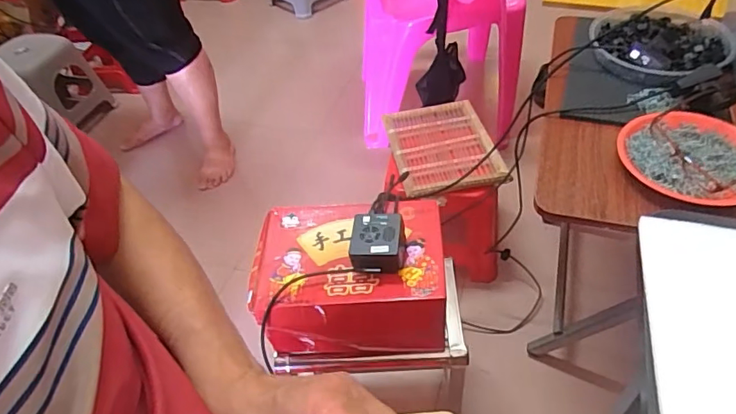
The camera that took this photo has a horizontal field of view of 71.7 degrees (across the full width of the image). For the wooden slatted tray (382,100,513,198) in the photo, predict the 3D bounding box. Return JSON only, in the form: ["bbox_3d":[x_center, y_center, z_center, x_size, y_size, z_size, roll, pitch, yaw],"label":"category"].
[{"bbox_3d":[0.171,-0.137,1.180,0.219,0.039,0.307,-10,45,-3],"label":"wooden slatted tray"}]

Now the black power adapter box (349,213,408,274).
[{"bbox_3d":[0.015,0.056,0.751,0.079,0.054,0.085,-1,45,6],"label":"black power adapter box"}]

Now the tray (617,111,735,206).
[{"bbox_3d":[0.468,-0.075,0.728,0.194,0.034,0.174,-8,44,-1],"label":"tray"}]

